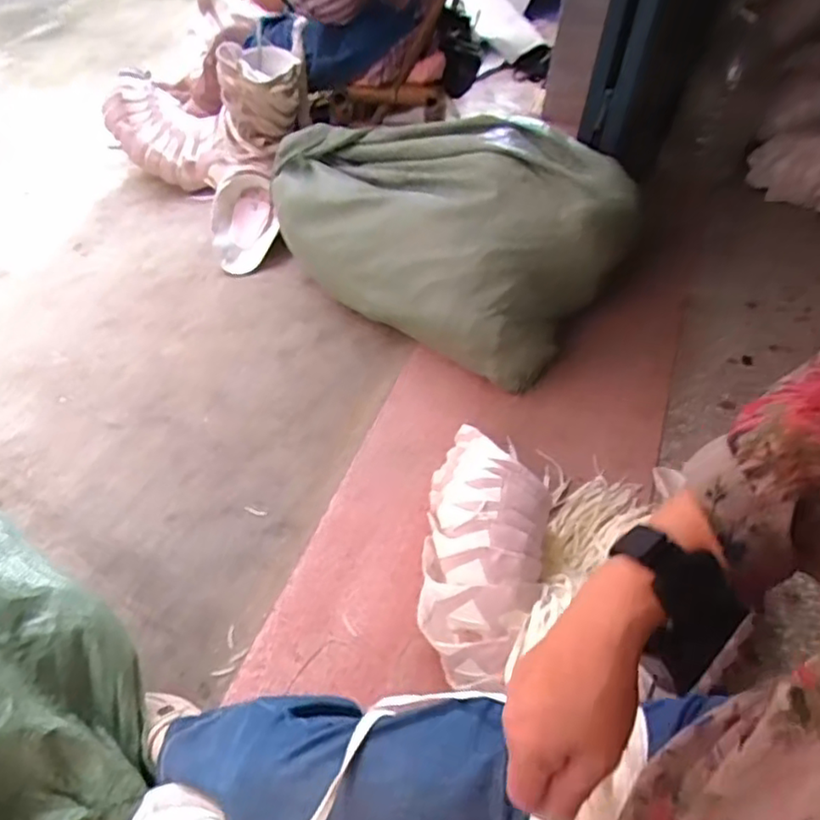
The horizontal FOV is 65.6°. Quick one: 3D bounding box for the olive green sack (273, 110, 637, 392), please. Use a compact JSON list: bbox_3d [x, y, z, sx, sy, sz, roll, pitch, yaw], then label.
[{"bbox_3d":[0.052,-0.383,1.283,0.668,0.327,0.409,37,58,25],"label":"olive green sack"}]

